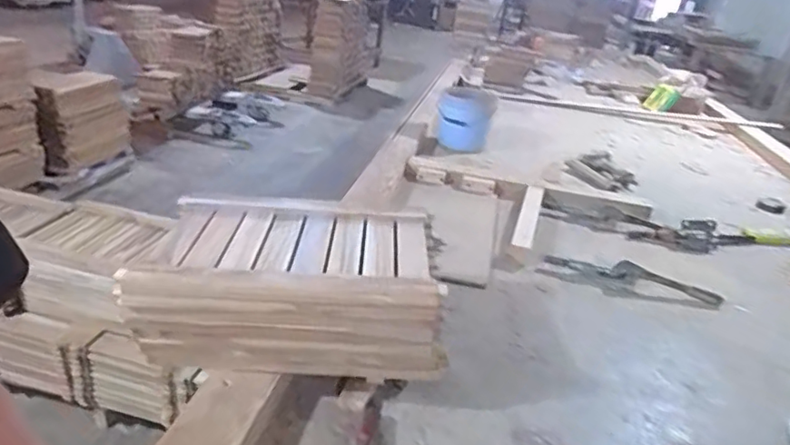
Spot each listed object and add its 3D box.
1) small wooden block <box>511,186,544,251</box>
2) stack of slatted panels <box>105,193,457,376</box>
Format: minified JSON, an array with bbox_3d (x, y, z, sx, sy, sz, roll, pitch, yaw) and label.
[{"bbox_3d":[0.379,-0.017,1.650,0.056,0.018,0.213,13,61,14],"label":"small wooden block"},{"bbox_3d":[-0.158,0.086,0.922,0.430,0.146,0.300,5,25,-4],"label":"stack of slatted panels"}]

